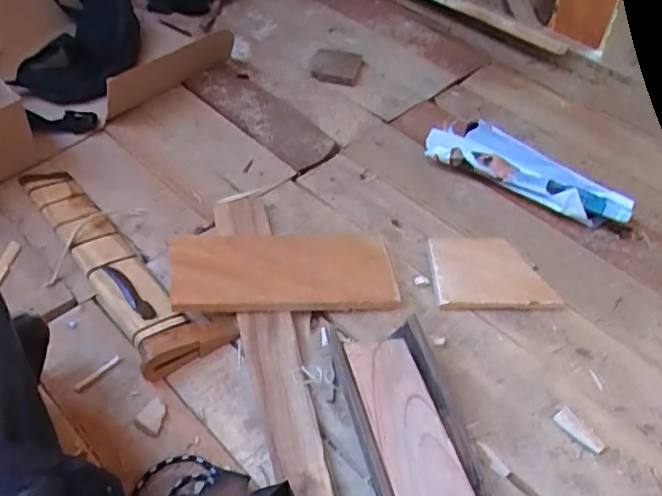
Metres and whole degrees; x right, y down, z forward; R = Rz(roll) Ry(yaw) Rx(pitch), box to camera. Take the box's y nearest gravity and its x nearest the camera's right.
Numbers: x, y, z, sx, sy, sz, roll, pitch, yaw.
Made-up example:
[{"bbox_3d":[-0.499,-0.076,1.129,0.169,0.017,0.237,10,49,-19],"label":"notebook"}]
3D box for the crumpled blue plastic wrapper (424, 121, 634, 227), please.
[{"bbox_3d":[0.254,-0.097,0.765,0.269,0.052,0.084,24,49,16],"label":"crumpled blue plastic wrapper"}]

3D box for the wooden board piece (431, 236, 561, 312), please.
[{"bbox_3d":[0.179,0.030,0.662,0.129,0.020,0.094,0,47,-7],"label":"wooden board piece"}]

